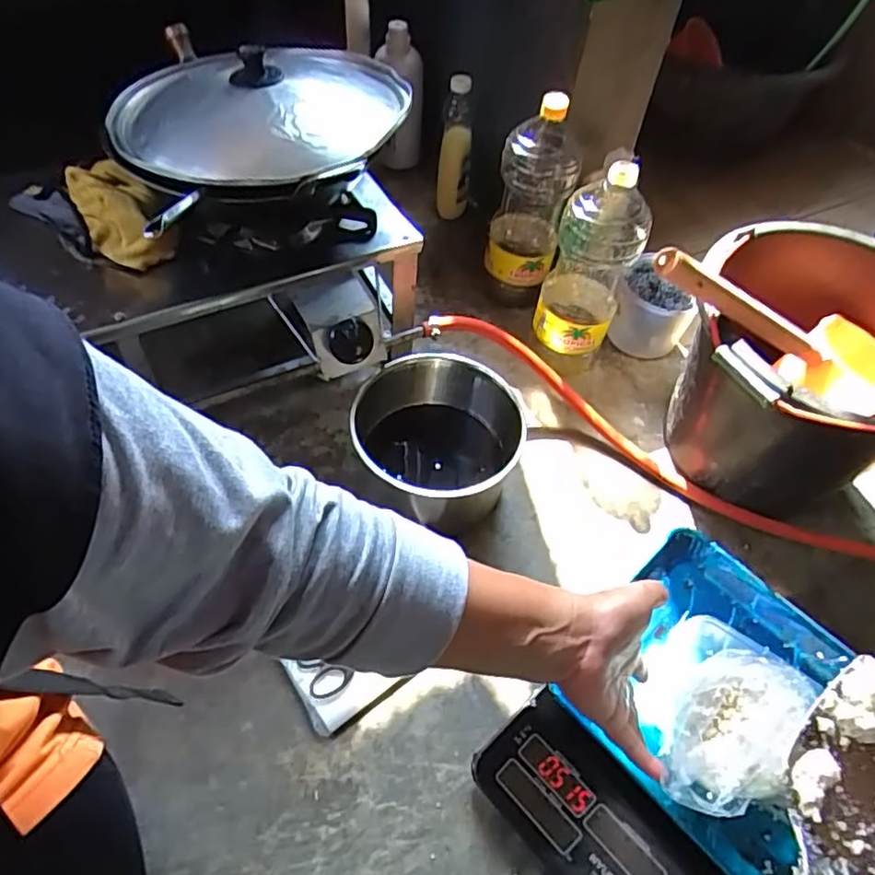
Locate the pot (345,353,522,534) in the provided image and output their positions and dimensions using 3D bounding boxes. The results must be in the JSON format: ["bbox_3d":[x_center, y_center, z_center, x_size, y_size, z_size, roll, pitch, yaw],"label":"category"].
[{"bbox_3d":[-0.002,0.007,0.745,0.174,0.131,0.184,2,55,-3],"label":"pot"}]

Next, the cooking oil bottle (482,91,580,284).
[{"bbox_3d":[0.133,-0.340,0.860,0.098,0.258,0.095,13,55,4],"label":"cooking oil bottle"}]

